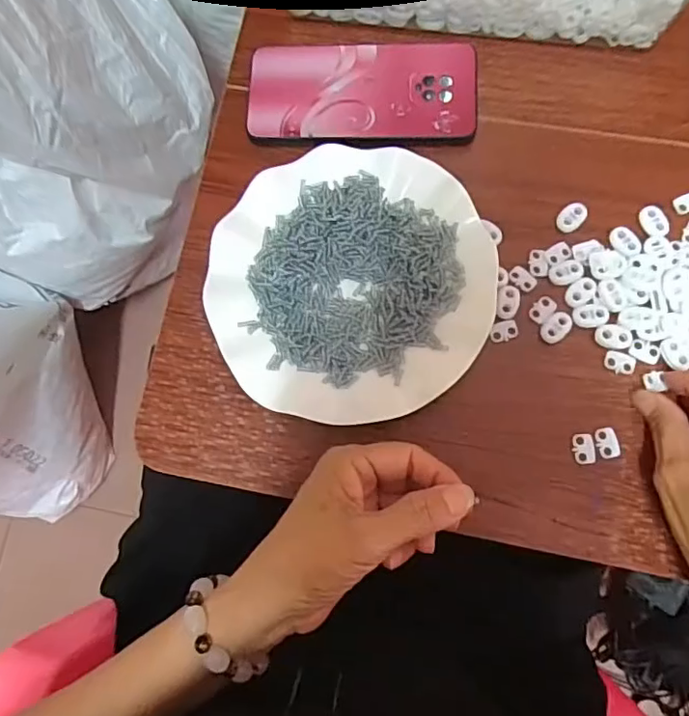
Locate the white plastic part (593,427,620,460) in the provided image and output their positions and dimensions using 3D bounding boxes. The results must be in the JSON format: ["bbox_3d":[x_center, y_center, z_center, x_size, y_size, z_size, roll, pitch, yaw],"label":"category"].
[{"bbox_3d":[0.165,0.053,0.353,0.014,0.004,0.019,-15,78,1],"label":"white plastic part"}]

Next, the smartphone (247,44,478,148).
[{"bbox_3d":[0.012,-0.192,0.410,0.162,0.009,0.082,1,79,5],"label":"smartphone"}]

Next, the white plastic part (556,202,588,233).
[{"bbox_3d":[0.156,-0.096,0.384,0.023,0.004,0.014,-44,79,-4],"label":"white plastic part"}]

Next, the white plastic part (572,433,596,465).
[{"bbox_3d":[0.151,0.057,0.353,0.014,0.004,0.018,-2,79,4],"label":"white plastic part"}]

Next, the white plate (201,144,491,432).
[{"bbox_3d":[0.003,-0.052,0.371,0.180,0.016,0.181,-1,79,4],"label":"white plate"}]

